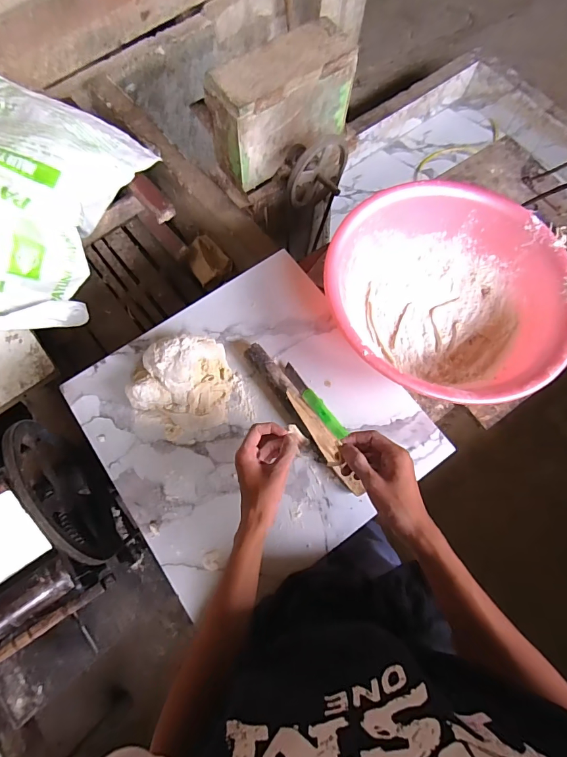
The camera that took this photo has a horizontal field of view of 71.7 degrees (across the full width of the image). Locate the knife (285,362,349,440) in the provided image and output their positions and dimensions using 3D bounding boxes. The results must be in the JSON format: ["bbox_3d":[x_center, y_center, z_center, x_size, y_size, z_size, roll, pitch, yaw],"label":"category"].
[{"bbox_3d":[0.052,0.038,0.673,0.027,0.021,0.154,-36,75,-13],"label":"knife"}]

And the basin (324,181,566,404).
[{"bbox_3d":[0.279,-0.138,0.695,0.391,0.121,0.393,0,69,-1],"label":"basin"}]

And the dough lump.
[{"bbox_3d":[-0.172,-0.008,0.659,0.156,0.059,0.122,6,69,1],"label":"dough lump"}]

